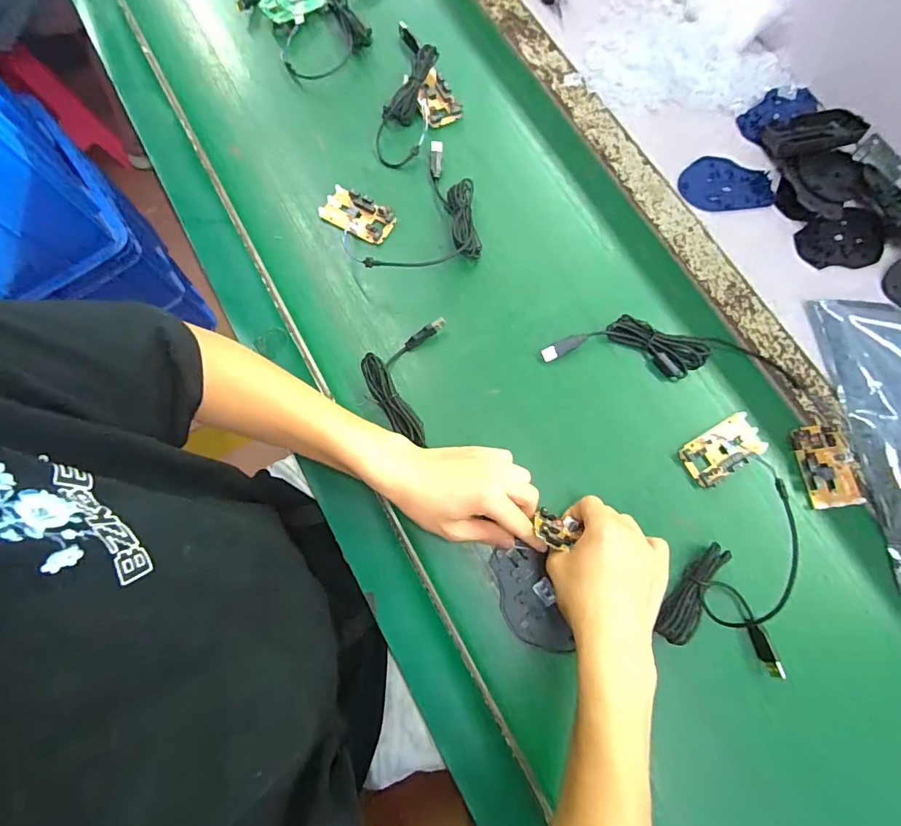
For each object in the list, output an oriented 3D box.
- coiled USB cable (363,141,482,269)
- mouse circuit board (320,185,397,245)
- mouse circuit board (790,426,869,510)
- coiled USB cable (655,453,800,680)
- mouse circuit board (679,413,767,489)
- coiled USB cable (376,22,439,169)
[{"bbox_3d":[-0.008,-0.221,0.491,0.107,0.039,0.173,25,76,6],"label":"coiled USB cable"},{"bbox_3d":[-0.104,-0.221,0.506,0.080,0.015,0.045,30,77,7],"label":"mouse circuit board"},{"bbox_3d":[0.371,0.052,0.443,0.049,0.007,0.079,-6,75,-2],"label":"mouse circuit board"},{"bbox_3d":[0.277,0.141,0.411,0.105,0.022,0.194,32,77,8],"label":"coiled USB cable"},{"bbox_3d":[0.269,0.037,0.445,0.077,0.011,0.045,-30,77,-8],"label":"mouse circuit board"},{"bbox_3d":[-0.051,-0.388,0.540,0.055,0.030,0.198,8,80,2],"label":"coiled USB cable"}]

